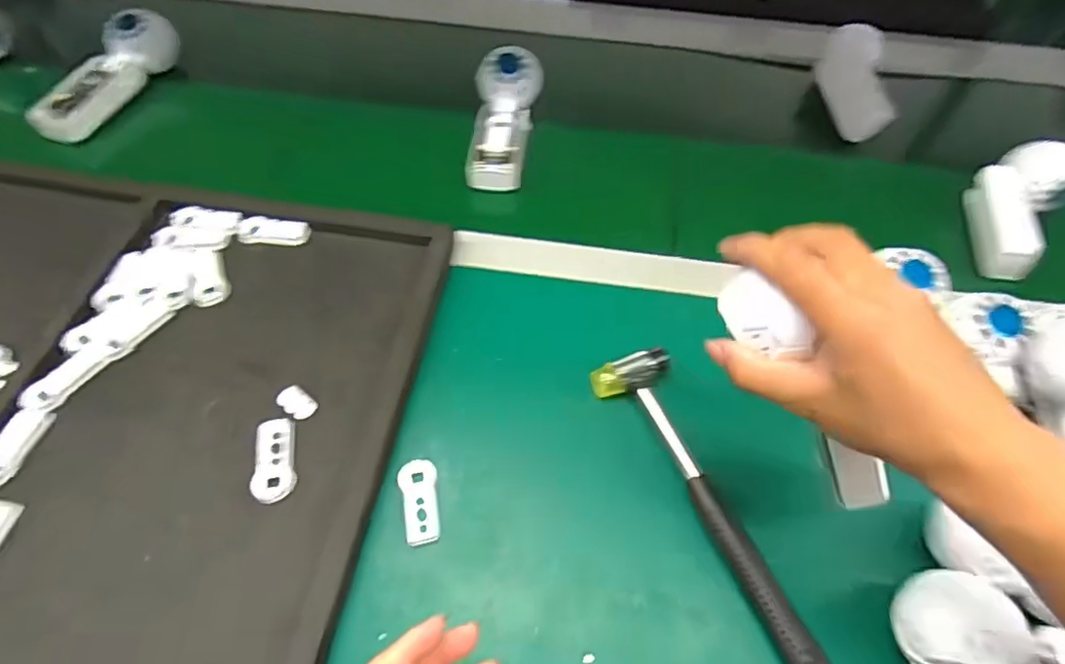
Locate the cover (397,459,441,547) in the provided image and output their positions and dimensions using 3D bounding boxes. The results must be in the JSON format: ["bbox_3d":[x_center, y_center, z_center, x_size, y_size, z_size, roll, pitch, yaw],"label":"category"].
[{"bbox_3d":[-0.079,0.119,0.413,0.026,0.004,0.058,-5,59,-6],"label":"cover"}]

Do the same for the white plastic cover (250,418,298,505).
[{"bbox_3d":[-0.179,0.089,0.414,0.028,0.008,0.062,-6,59,-6],"label":"white plastic cover"}]

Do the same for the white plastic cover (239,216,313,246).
[{"bbox_3d":[-0.231,-0.089,0.528,0.062,0.007,0.027,4,58,0],"label":"white plastic cover"}]

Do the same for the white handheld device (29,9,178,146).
[{"bbox_3d":[-0.456,-0.276,0.628,0.046,0.061,0.170,25,60,16],"label":"white handheld device"}]

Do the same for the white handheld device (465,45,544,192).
[{"bbox_3d":[-0.027,-0.219,0.604,0.068,0.052,0.156,3,58,-1],"label":"white handheld device"}]

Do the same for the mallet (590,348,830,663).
[{"bbox_3d":[0.121,0.117,0.412,0.056,0.026,0.234,-20,62,-15],"label":"mallet"}]

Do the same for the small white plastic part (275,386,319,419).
[{"bbox_3d":[-0.174,0.052,0.434,0.030,0.004,0.019,35,63,17],"label":"small white plastic part"}]

